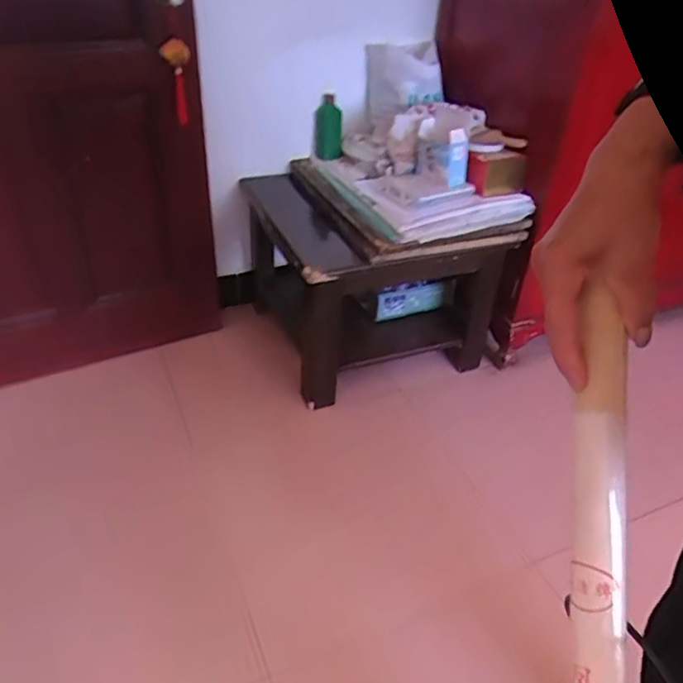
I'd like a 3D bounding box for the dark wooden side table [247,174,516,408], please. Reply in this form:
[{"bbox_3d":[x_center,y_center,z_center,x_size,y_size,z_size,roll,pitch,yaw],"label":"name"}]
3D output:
[{"bbox_3d":[0.061,-0.192,1.681,0.573,0.440,0.578,-13,39,-20],"label":"dark wooden side table"}]

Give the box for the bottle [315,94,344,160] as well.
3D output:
[{"bbox_3d":[-0.036,-0.572,1.595,0.077,0.173,0.057,3,36,1],"label":"bottle"}]

